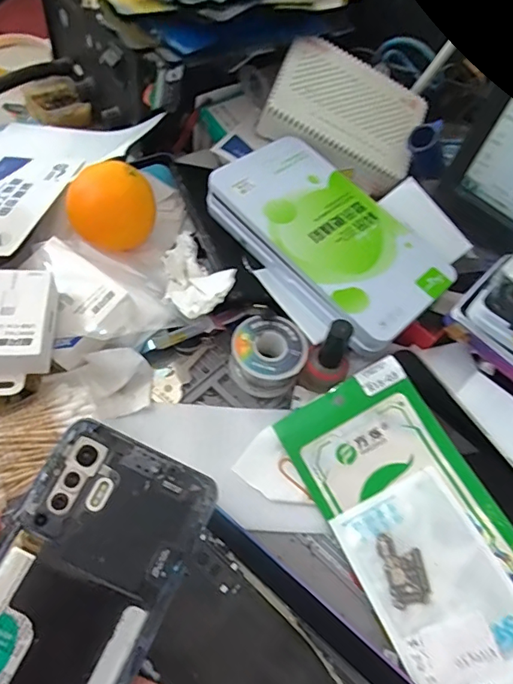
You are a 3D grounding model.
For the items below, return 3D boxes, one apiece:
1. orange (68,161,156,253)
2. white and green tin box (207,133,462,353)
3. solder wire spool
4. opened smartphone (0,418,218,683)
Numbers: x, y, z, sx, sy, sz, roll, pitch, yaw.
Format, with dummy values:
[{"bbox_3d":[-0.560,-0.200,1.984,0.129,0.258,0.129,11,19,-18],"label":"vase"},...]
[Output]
[{"bbox_3d":[-0.113,-0.108,0.382,0.068,0.056,0.056,-12,60,-17],"label":"orange"},{"bbox_3d":[0.057,-0.090,0.374,0.111,0.019,0.188,-36,69,-21],"label":"white and green tin box"},{"bbox_3d":[0.008,0.010,0.361,0.053,0.038,0.051,5,56,-7],"label":"solder wire spool"},{"bbox_3d":[-0.080,0.115,0.188,0.070,0.014,0.157,22,67,8],"label":"opened smartphone"}]

